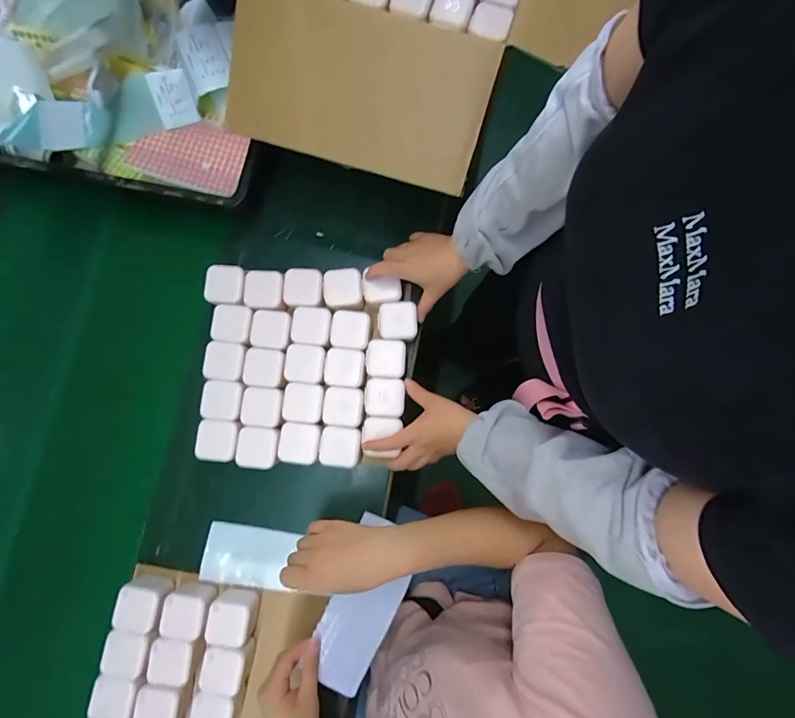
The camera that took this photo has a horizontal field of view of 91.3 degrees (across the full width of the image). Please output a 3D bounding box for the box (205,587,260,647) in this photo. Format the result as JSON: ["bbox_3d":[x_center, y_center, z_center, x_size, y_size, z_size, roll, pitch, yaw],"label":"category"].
[{"bbox_3d":[-0.221,0.347,0.523,0.052,0.048,0.056,9,76,4],"label":"box"}]

